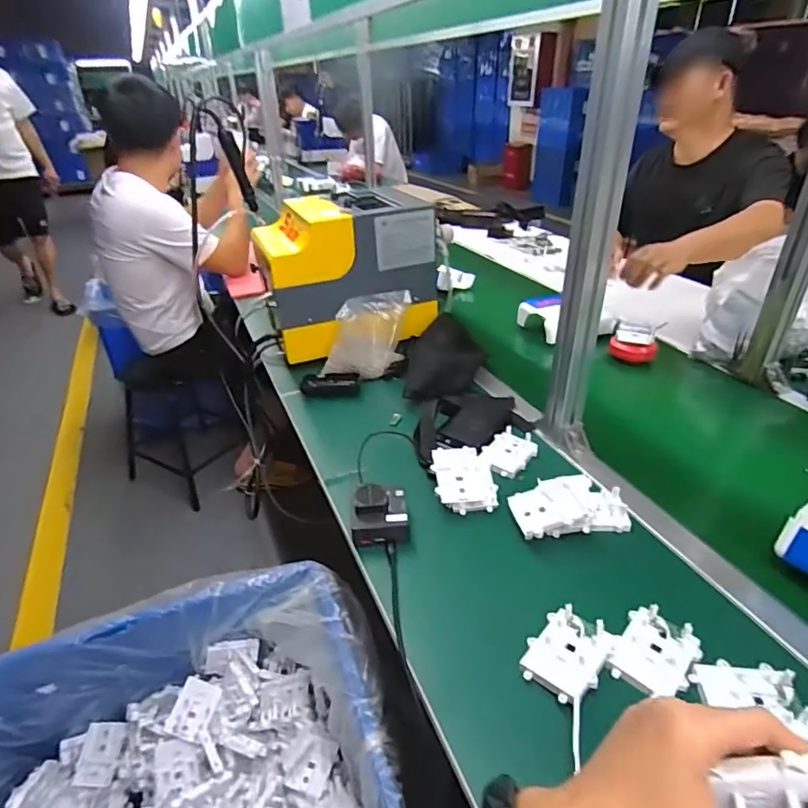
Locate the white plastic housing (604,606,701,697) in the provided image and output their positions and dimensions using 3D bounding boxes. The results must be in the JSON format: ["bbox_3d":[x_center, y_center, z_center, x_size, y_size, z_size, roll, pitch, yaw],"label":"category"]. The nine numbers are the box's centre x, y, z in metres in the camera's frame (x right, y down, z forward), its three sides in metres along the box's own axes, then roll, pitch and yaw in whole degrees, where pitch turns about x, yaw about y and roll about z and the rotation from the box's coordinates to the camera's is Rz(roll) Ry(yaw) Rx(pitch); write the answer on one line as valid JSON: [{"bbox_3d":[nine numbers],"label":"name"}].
[{"bbox_3d":[0.247,0.243,0.507,0.067,0.021,0.080,23,40,34],"label":"white plastic housing"}]

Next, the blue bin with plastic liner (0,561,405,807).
[{"bbox_3d":[-0.296,0.489,0.664,0.552,0.231,0.428,-16,35,-20],"label":"blue bin with plastic liner"}]

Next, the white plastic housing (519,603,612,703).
[{"bbox_3d":[0.160,0.243,0.509,0.085,0.021,0.065,-29,41,-35],"label":"white plastic housing"}]

